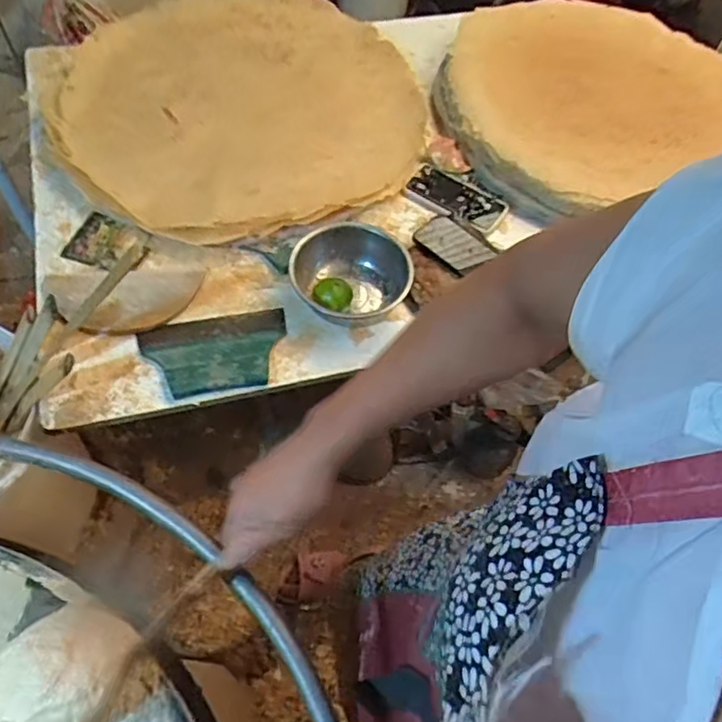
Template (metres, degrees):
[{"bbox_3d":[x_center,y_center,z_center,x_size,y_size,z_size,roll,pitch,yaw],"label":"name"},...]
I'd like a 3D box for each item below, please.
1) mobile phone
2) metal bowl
[{"bbox_3d":[0.157,-0.267,0.991,0.160,0.014,0.083,26,60,11],"label":"mobile phone"},{"bbox_3d":[-0.013,-0.121,0.858,0.159,0.060,0.164,2,59,-3],"label":"metal bowl"}]

